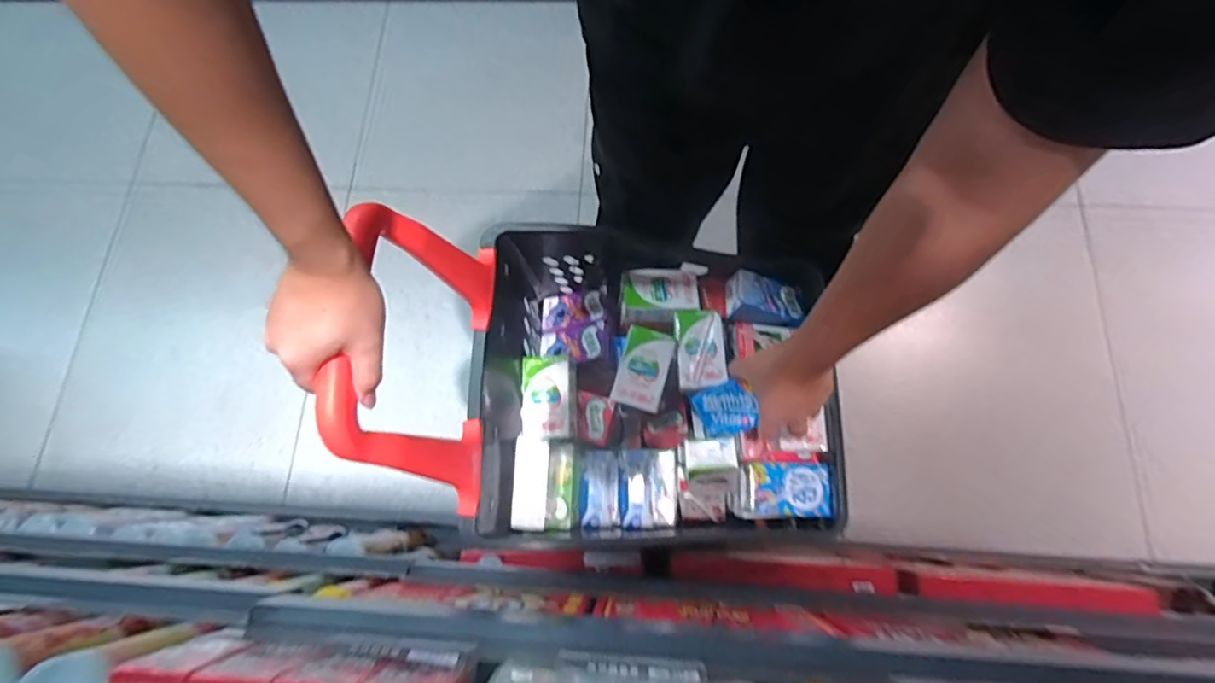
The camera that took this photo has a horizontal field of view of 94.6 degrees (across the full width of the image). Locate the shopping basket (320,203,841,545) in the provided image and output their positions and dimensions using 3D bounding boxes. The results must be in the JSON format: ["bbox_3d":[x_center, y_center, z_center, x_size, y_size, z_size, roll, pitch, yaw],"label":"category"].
[{"bbox_3d":[0.050,0.022,0.690,0.498,0.421,0.422,2,73,2],"label":"shopping basket"}]

